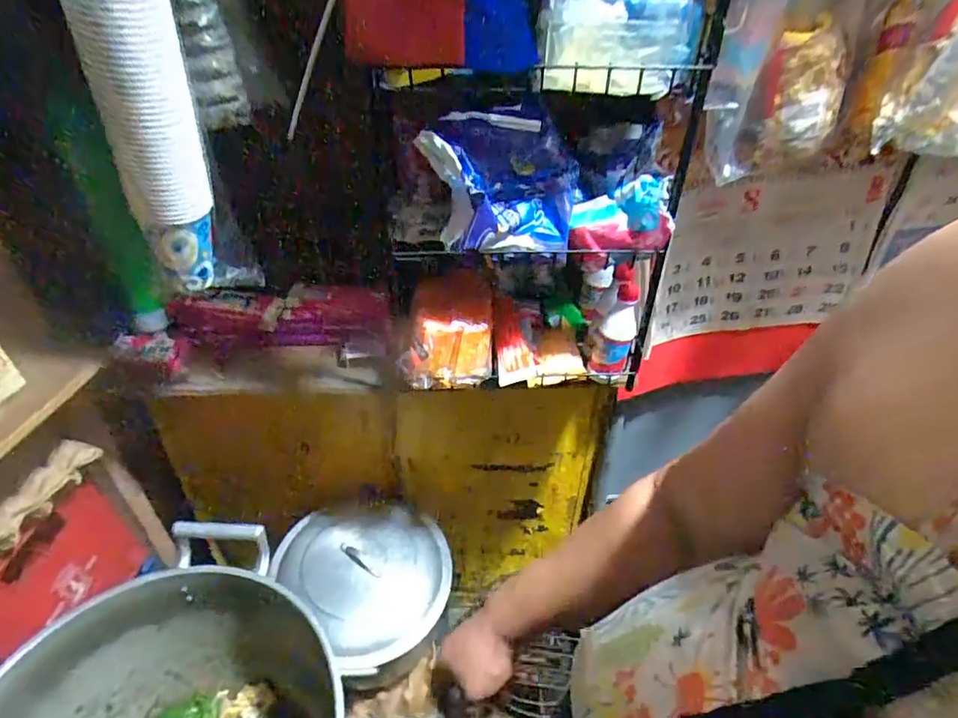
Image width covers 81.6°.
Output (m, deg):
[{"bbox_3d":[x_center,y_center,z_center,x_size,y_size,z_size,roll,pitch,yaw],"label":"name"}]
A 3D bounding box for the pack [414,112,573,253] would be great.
[{"bbox_3d":[0.020,-0.178,0.564,0.152,0.125,0.063,0,34,6],"label":"pack"}]

